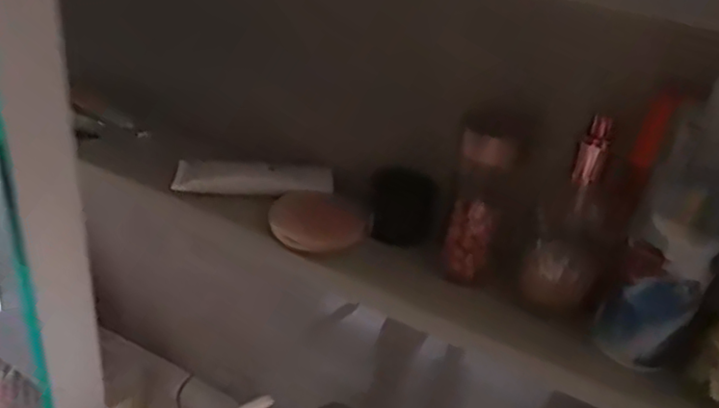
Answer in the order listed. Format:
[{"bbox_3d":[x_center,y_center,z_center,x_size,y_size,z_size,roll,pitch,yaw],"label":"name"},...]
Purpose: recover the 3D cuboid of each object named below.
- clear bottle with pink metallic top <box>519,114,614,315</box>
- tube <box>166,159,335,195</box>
[{"bbox_3d":[0.139,0.006,0.418,0.042,0.137,0.039,16,32,15],"label":"clear bottle with pink metallic top"},{"bbox_3d":[-0.083,-0.020,0.512,0.124,0.019,0.028,2,32,-9],"label":"tube"}]

